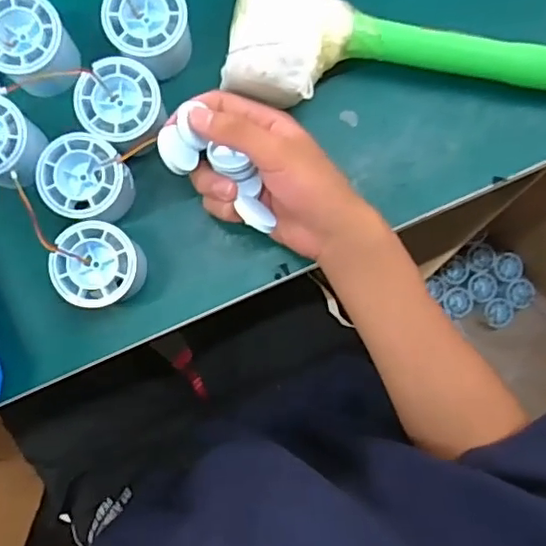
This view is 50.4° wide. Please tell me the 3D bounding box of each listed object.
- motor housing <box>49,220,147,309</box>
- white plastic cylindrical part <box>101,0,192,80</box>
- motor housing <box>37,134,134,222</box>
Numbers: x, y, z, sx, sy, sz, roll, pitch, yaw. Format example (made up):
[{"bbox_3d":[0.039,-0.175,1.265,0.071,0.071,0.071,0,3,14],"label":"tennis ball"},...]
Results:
[{"bbox_3d":[-0.119,-0.004,0.406,0.052,0.056,0.054,0,87,-1],"label":"motor housing"},{"bbox_3d":[-0.087,-0.172,0.411,0.054,0.050,0.054,0,87,-1],"label":"white plastic cylindrical part"},{"bbox_3d":[-0.128,-0.064,0.404,0.053,0.051,0.052,0,87,-1],"label":"motor housing"}]

